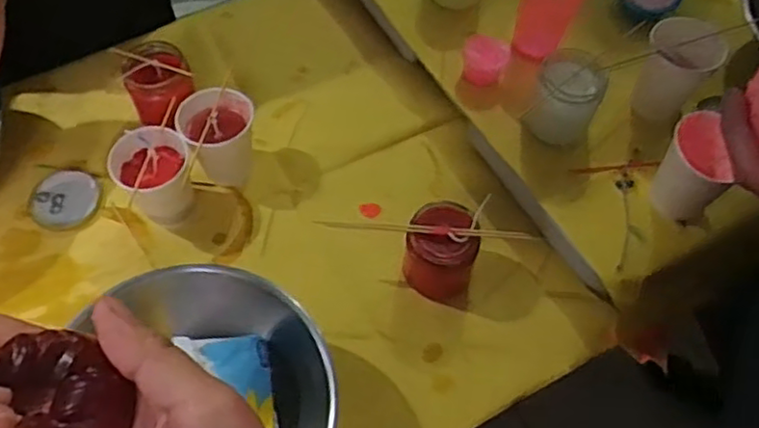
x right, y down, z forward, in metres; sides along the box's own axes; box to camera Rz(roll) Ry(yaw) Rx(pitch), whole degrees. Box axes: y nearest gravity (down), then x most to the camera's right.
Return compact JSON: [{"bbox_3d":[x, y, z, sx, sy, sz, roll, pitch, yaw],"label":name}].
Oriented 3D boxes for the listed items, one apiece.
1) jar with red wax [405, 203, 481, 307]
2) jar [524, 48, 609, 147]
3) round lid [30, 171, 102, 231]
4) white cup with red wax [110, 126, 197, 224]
[{"bbox_3d":[0.062,0.041,0.675,0.071,0.094,0.075,1,61,-1],"label":"jar with red wax"},{"bbox_3d":[0.193,-0.120,0.693,0.066,0.089,0.072,1,61,-1],"label":"jar"},{"bbox_3d":[-0.329,-0.015,0.707,0.066,0.004,0.068,1,61,-1],"label":"round lid"},{"bbox_3d":[-0.228,-0.038,0.696,0.070,0.093,0.070,1,61,-1],"label":"white cup with red wax"}]

